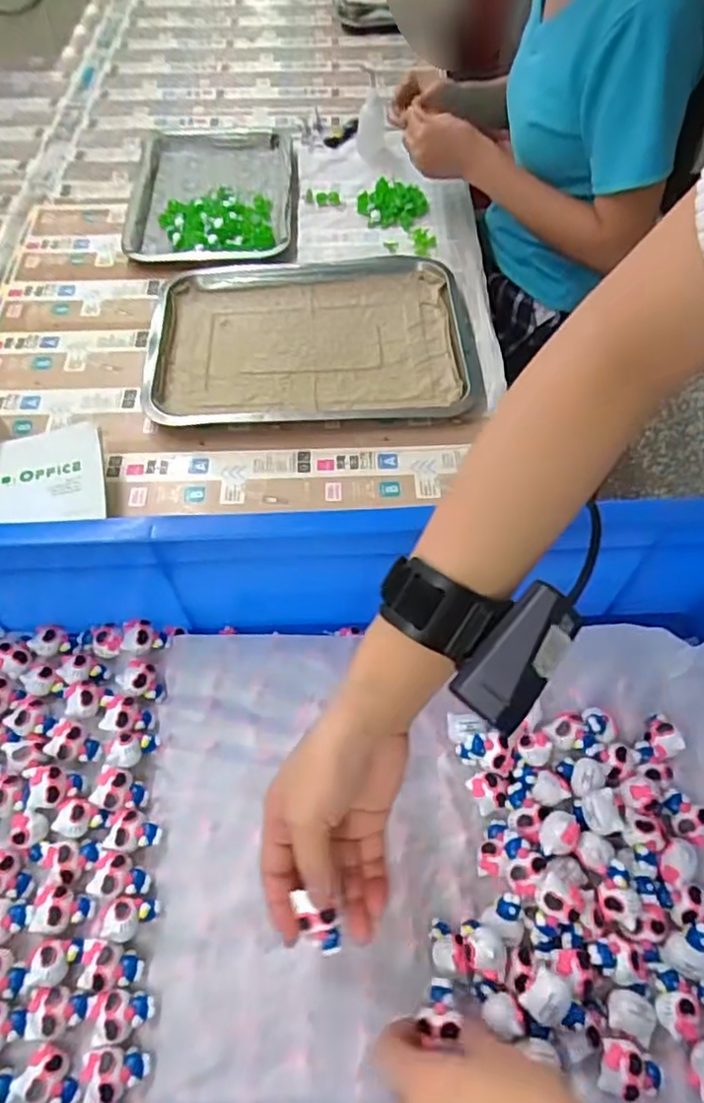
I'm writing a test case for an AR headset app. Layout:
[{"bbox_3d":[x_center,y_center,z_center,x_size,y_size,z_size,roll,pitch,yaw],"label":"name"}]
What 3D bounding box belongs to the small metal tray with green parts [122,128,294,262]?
[{"bbox_3d":[-0.193,-0.511,0.912,0.216,0.029,0.348,-4,58,-1],"label":"small metal tray with green parts"}]

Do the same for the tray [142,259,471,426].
[{"bbox_3d":[-0.050,-0.248,0.744,0.340,0.030,0.275,-3,58,-1],"label":"tray"}]

